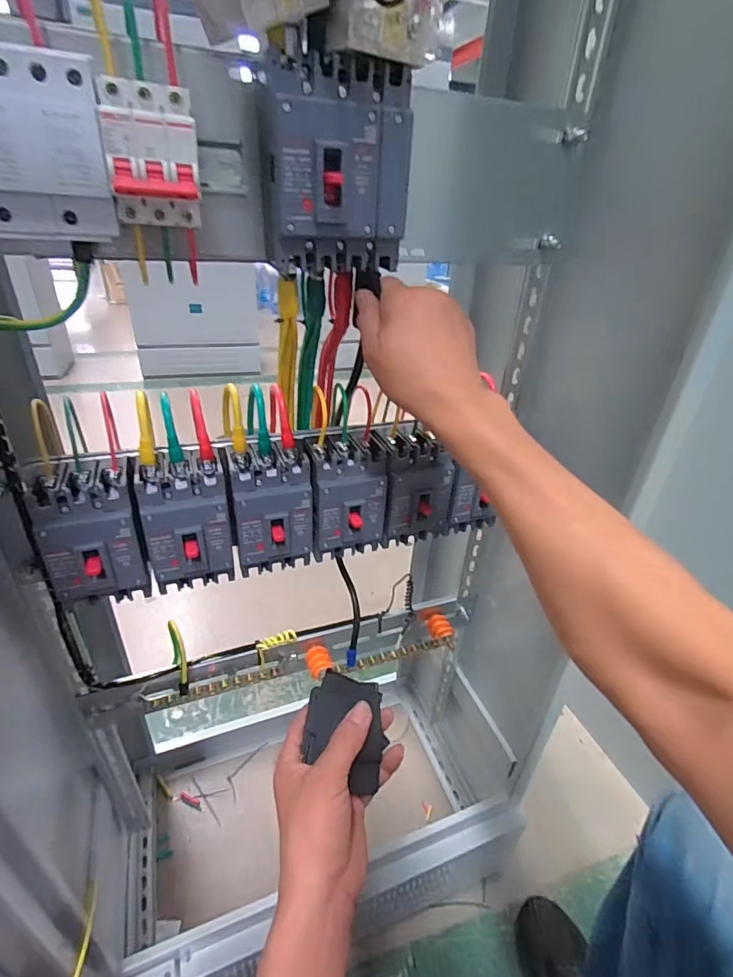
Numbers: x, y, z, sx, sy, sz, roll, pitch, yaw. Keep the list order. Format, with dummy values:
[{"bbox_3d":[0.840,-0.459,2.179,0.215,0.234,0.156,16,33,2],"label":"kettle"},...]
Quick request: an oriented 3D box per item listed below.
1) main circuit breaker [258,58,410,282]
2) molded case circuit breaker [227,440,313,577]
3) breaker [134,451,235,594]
[{"bbox_3d":[-0.026,-0.239,0.362,0.103,0.129,0.067,-7,34,-18],"label":"main circuit breaker"},{"bbox_3d":[-0.097,0.023,0.485,0.077,0.120,0.064,-7,34,-19],"label":"molded case circuit breaker"},{"bbox_3d":[-0.172,0.035,0.458,0.077,0.114,0.062,-10,35,-22],"label":"breaker"}]

